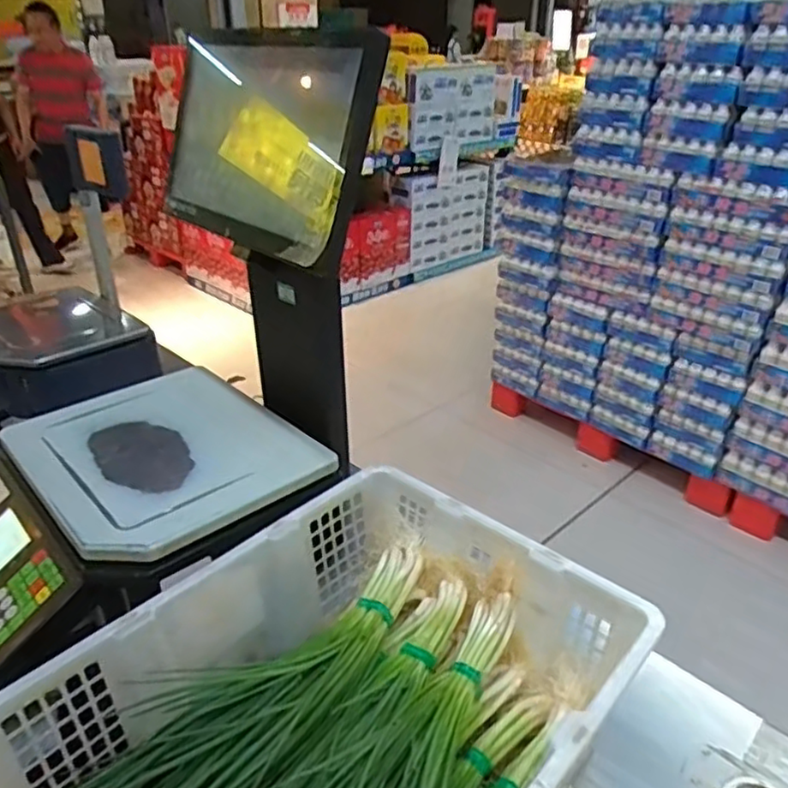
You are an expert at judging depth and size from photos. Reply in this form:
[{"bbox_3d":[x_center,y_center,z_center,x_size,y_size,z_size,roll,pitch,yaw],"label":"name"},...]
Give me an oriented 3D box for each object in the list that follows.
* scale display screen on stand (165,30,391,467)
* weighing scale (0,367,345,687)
[{"bbox_3d":[-0.164,-0.162,0.831,0.109,0.455,0.379,-20,35,-31],"label":"scale display screen on stand"},{"bbox_3d":[-0.322,0.128,0.780,0.423,0.120,0.378,-24,37,-36],"label":"weighing scale"}]

